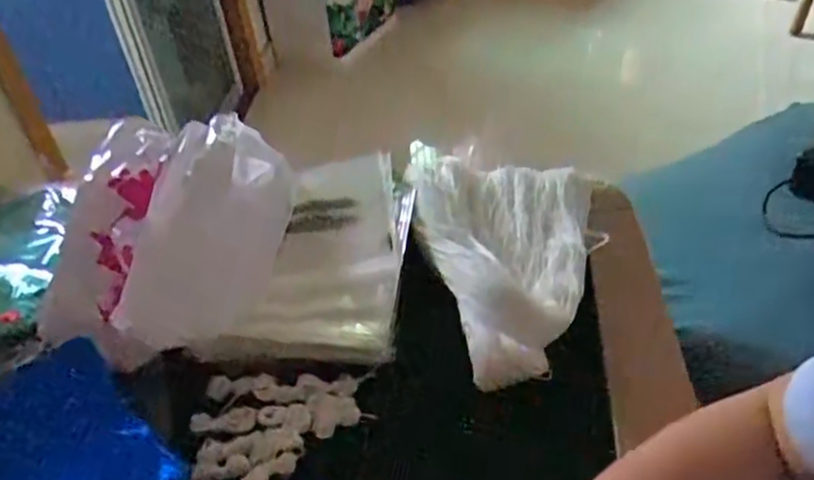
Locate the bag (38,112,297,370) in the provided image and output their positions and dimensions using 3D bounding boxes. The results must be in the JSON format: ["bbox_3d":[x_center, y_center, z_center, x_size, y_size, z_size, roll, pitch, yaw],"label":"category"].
[{"bbox_3d":[-0.187,-0.030,0.554,0.168,0.090,0.258,-9,38,0],"label":"bag"}]

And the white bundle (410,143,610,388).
[{"bbox_3d":[0.073,-0.002,0.561,0.153,0.034,0.261,-2,39,8],"label":"white bundle"}]

